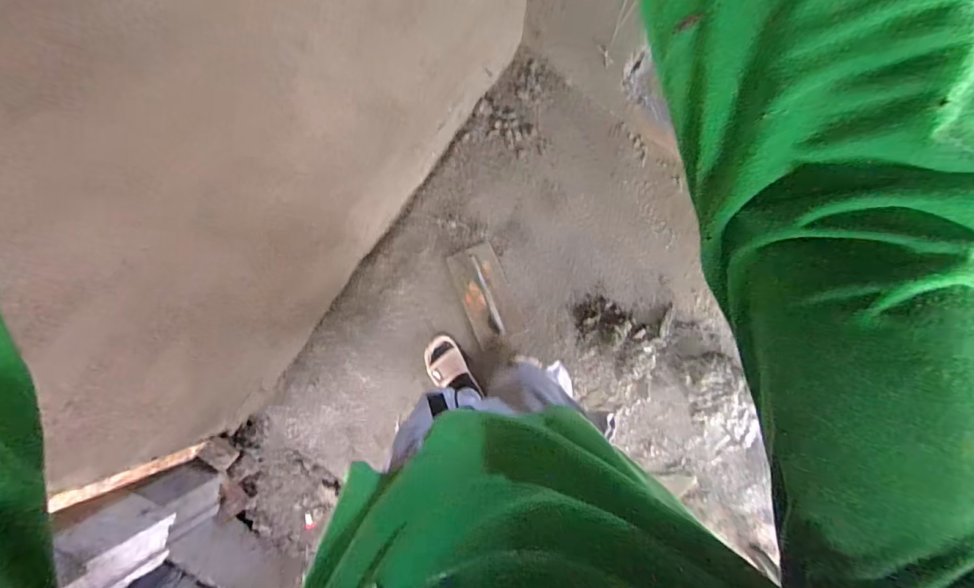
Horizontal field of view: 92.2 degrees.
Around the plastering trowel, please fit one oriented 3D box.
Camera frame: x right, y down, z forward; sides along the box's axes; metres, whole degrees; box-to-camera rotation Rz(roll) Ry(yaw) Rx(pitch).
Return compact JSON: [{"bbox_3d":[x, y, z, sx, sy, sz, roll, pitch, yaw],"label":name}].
[{"bbox_3d":[-0.003,0.001,1.466,0.163,0.054,0.315,-23,85,-3],"label":"plastering trowel"}]

